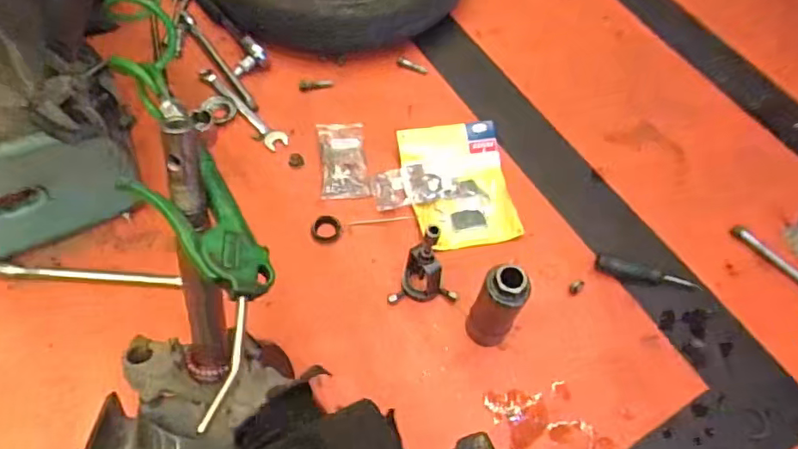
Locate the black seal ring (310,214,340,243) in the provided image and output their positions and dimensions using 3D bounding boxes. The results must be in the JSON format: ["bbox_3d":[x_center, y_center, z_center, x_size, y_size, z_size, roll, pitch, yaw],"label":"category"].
[{"bbox_3d":[-0.101,0.006,0.762,0.039,0.008,0.039,2,59,-3],"label":"black seal ring"}]

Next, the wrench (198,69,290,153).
[{"bbox_3d":[-0.249,-0.186,0.859,0.205,0.011,0.036,42,65,19],"label":"wrench"}]

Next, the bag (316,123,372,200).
[{"bbox_3d":[-0.083,-0.102,0.816,0.068,0.015,0.145,-4,60,-7],"label":"bag"}]

